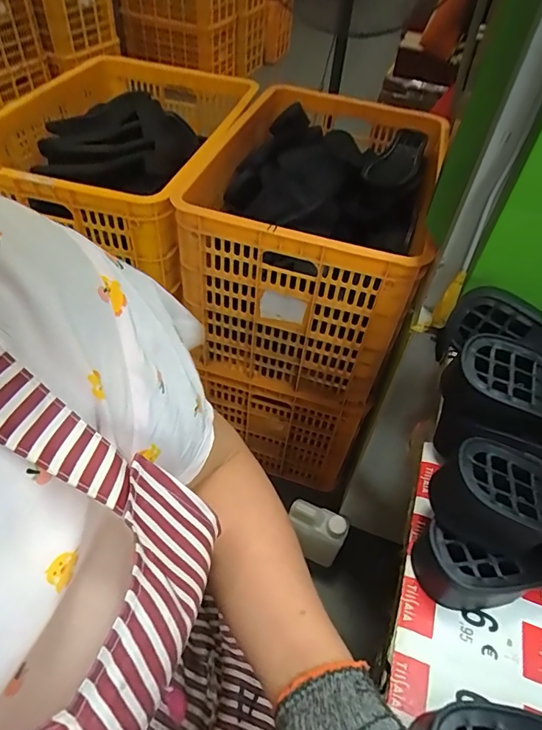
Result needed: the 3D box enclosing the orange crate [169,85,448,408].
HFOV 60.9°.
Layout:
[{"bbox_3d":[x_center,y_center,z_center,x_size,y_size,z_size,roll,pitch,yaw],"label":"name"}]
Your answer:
[{"bbox_3d":[0.092,-0.338,1.070,0.481,0.387,0.728,14,49,7],"label":"orange crate"}]

